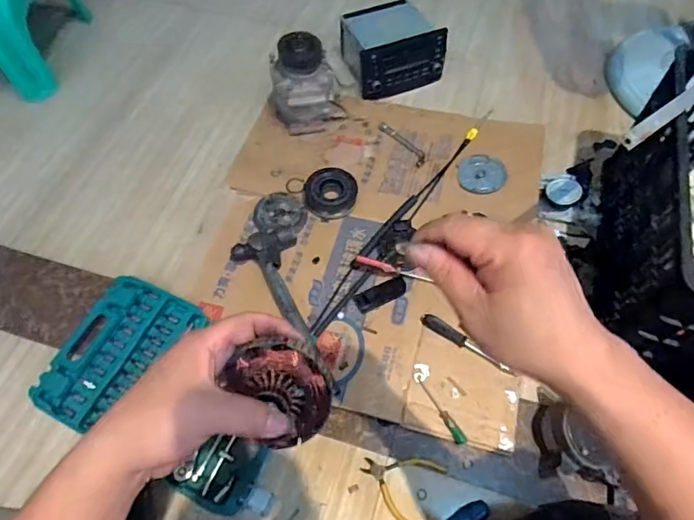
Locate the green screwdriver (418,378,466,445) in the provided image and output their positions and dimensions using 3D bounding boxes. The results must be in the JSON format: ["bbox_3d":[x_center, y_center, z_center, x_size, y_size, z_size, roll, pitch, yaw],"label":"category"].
[{"bbox_3d":[0.146,0.234,0.750,0.016,0.022,0.110,-25,58,-13],"label":"green screwdriver"}]

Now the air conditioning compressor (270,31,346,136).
[{"bbox_3d":[-0.091,-0.366,1.019,0.150,0.191,0.113,-10,57,-2],"label":"air conditioning compressor"}]

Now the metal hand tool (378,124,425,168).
[{"bbox_3d":[0.123,-0.253,1.048,0.034,0.013,0.148,-30,59,-16],"label":"metal hand tool"}]

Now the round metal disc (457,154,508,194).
[{"bbox_3d":[0.278,-0.179,0.997,0.095,0.008,0.098,-2,55,3],"label":"round metal disc"}]

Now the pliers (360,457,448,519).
[{"bbox_3d":[0.078,0.330,0.727,0.110,0.006,0.099,24,60,19],"label":"pliers"}]

